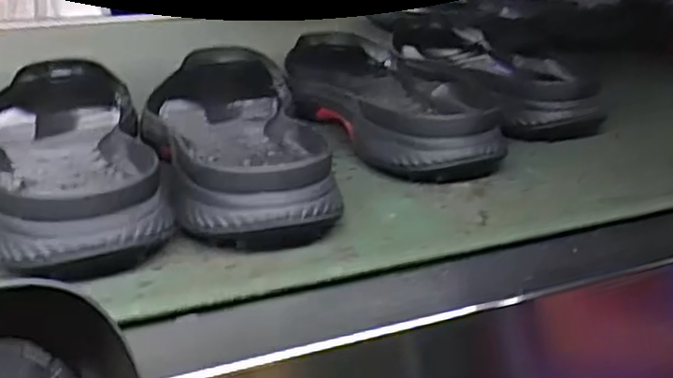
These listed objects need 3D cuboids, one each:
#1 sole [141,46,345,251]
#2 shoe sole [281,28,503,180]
[{"bbox_3d":[-0.071,-0.044,0.486,0.098,0.045,0.297,-6,24,-10],"label":"sole"},{"bbox_3d":[0.026,-0.078,0.568,0.107,0.043,0.283,-7,25,-14],"label":"shoe sole"}]

